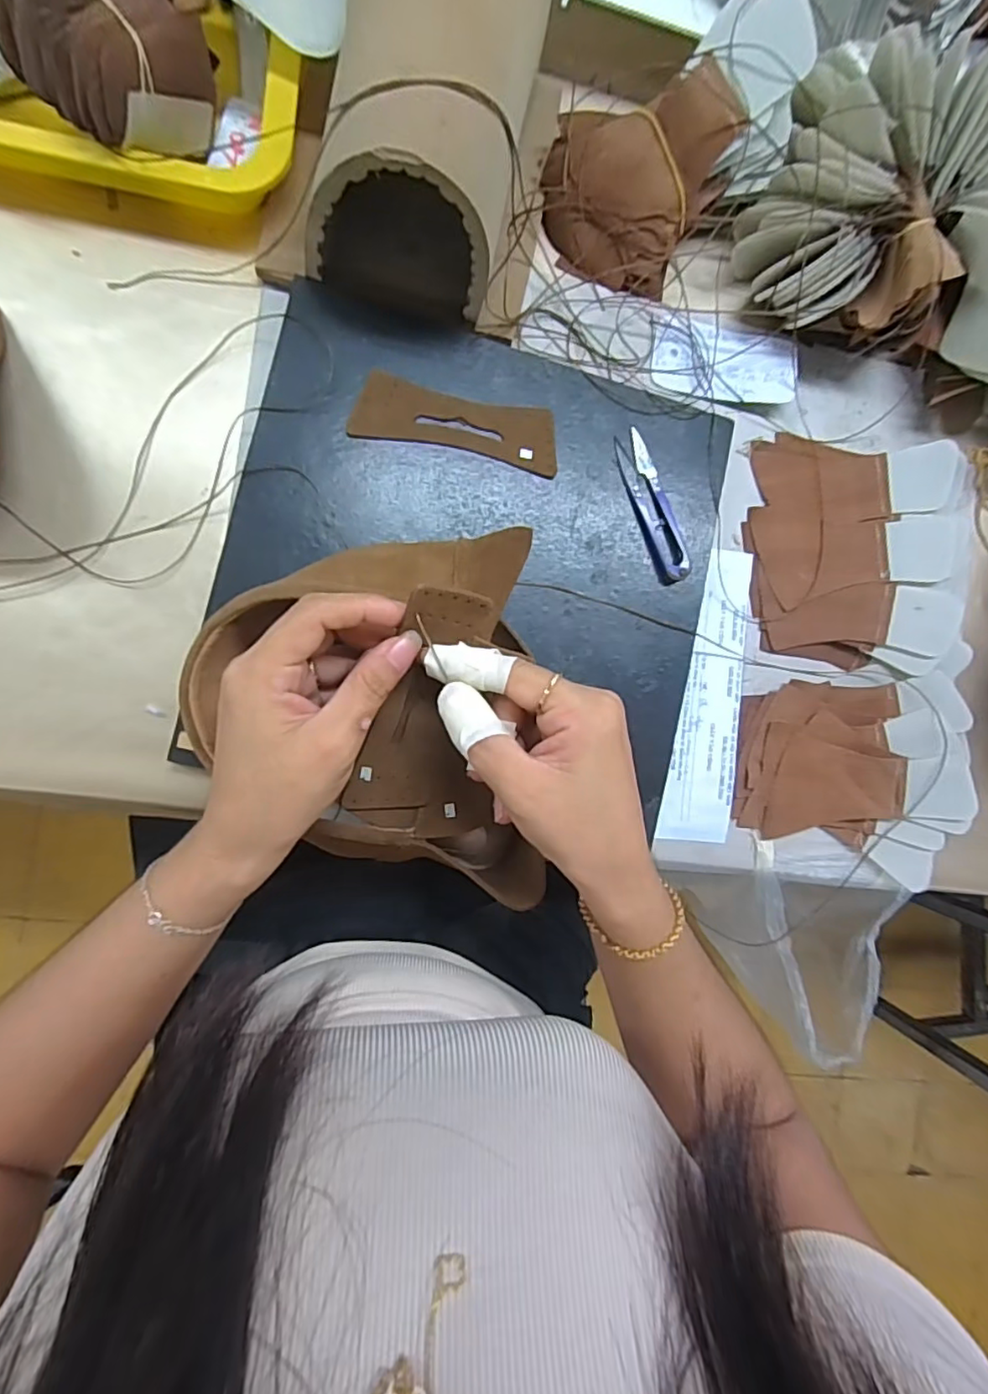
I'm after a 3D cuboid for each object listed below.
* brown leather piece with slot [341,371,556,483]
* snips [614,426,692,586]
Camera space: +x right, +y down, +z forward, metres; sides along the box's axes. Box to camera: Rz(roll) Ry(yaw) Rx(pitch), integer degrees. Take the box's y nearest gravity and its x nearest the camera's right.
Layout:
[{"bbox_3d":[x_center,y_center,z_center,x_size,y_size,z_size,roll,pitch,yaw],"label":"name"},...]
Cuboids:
[{"bbox_3d":[-0.022,-0.173,0.382,0.128,0.004,0.040,8,90,-8],"label":"brown leather piece with slot"},{"bbox_3d":[0.105,-0.125,0.395,0.023,0.011,0.101,-21,94,-7],"label":"snips"}]

